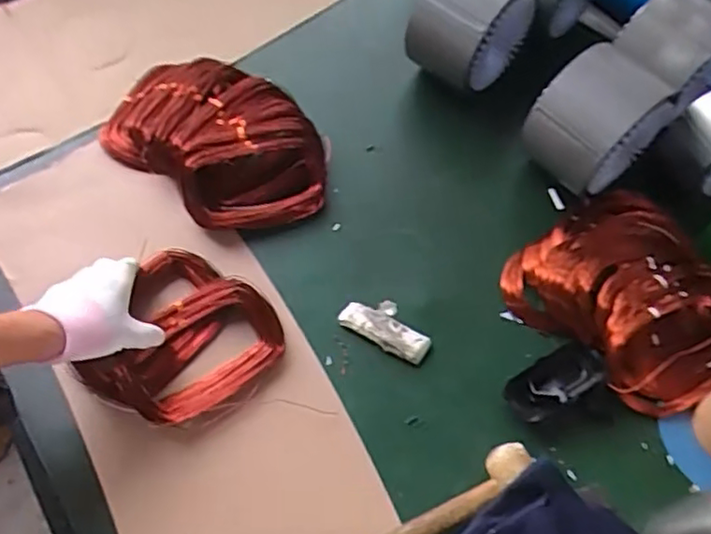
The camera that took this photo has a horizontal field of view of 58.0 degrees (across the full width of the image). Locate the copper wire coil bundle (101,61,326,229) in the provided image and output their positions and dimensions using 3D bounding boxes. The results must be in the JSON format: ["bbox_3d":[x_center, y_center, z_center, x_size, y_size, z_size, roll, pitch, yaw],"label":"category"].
[{"bbox_3d":[-0.178,-0.171,0.826,0.326,0.043,0.203,38,68,18],"label":"copper wire coil bundle"}]

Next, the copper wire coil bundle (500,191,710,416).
[{"bbox_3d":[0.315,0.042,0.740,0.210,0.074,0.252,-31,67,-16],"label":"copper wire coil bundle"}]

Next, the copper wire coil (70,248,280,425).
[{"bbox_3d":[-0.185,0.083,0.708,0.188,0.049,0.178,-1,63,1],"label":"copper wire coil"}]

